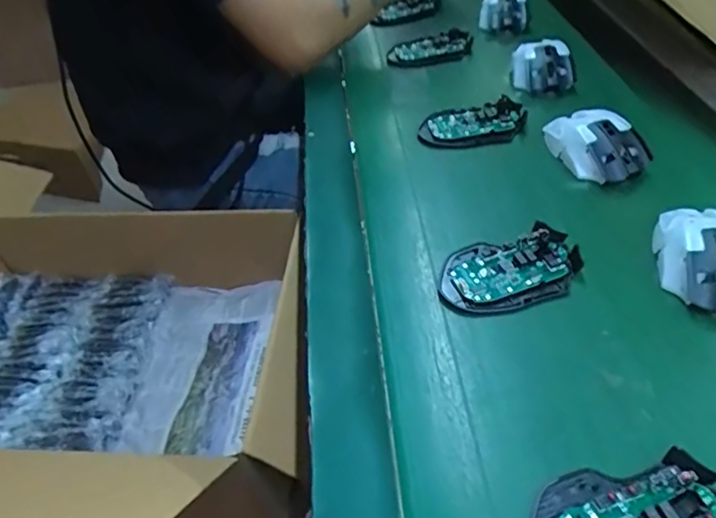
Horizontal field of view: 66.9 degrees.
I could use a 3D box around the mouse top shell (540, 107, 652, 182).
[{"bbox_3d":[0.236,-0.118,0.543,0.072,0.036,0.111,-21,44,-7],"label":"mouse top shell"}]

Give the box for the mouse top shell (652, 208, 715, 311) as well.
[{"bbox_3d":[0.275,-0.007,0.427,0.072,0.036,0.110,-3,45,12],"label":"mouse top shell"}]

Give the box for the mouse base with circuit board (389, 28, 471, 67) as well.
[{"bbox_3d":[0.101,-0.283,0.726,0.112,0.019,0.053,-17,46,-11],"label":"mouse base with circuit board"}]

